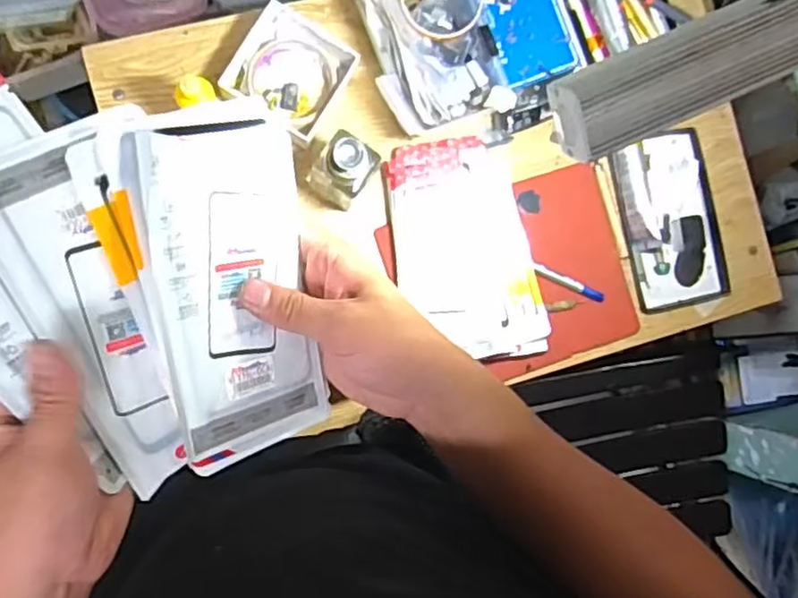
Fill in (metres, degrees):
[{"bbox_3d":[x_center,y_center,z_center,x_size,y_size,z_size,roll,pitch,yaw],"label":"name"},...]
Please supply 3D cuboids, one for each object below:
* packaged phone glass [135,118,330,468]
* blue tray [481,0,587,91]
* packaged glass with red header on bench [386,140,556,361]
[{"bbox_3d":[-0.090,0.001,0.383,0.091,0.006,0.189,-17,110,-35],"label":"packaged phone glass"},{"bbox_3d":[0.131,-0.298,0.706,0.086,0.015,0.146,-20,91,-8],"label":"blue tray"},{"bbox_3d":[0.068,-0.050,0.702,0.135,0.025,0.230,-14,91,-8],"label":"packaged glass with red header on bench"}]

